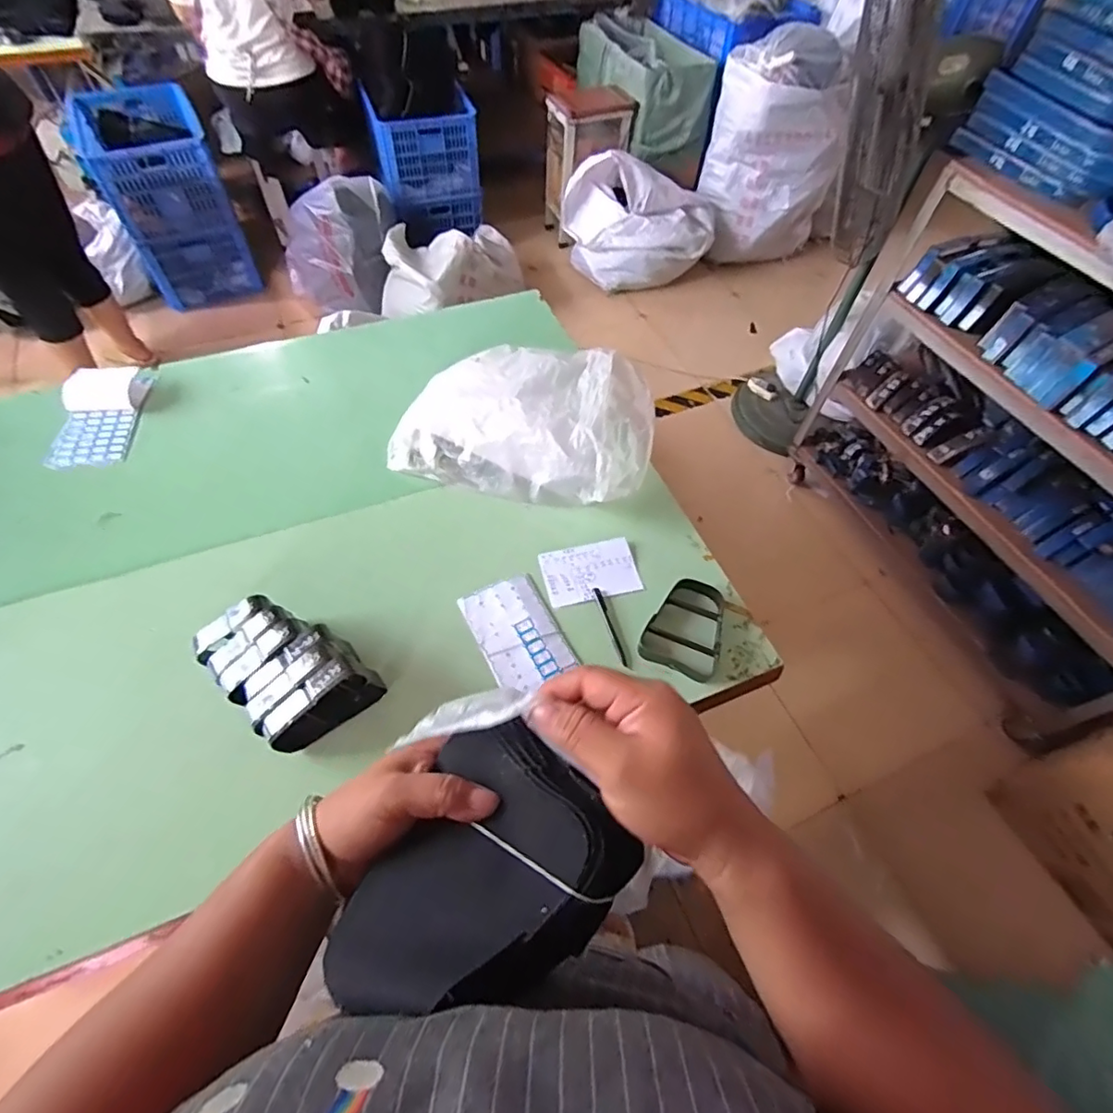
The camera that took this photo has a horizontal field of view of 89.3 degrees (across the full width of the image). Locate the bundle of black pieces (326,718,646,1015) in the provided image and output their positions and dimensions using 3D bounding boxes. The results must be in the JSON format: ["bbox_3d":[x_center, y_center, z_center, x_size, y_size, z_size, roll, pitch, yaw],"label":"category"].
[{"bbox_3d":[-0.050,0.188,0.323,0.165,0.069,0.135,-42,46,-14],"label":"bundle of black pieces"}]

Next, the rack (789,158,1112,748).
[{"bbox_3d":[1.172,-0.278,1.374,0.426,0.955,1.131,-23,61,-17],"label":"rack"}]

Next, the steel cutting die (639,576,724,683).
[{"bbox_3d":[0.207,0.106,0.875,0.115,0.030,0.156,25,59,13],"label":"steel cutting die"}]

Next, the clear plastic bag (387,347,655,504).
[{"bbox_3d":[-0.059,-0.259,1.030,0.466,0.155,0.289,12,58,5],"label":"clear plastic bag"}]

